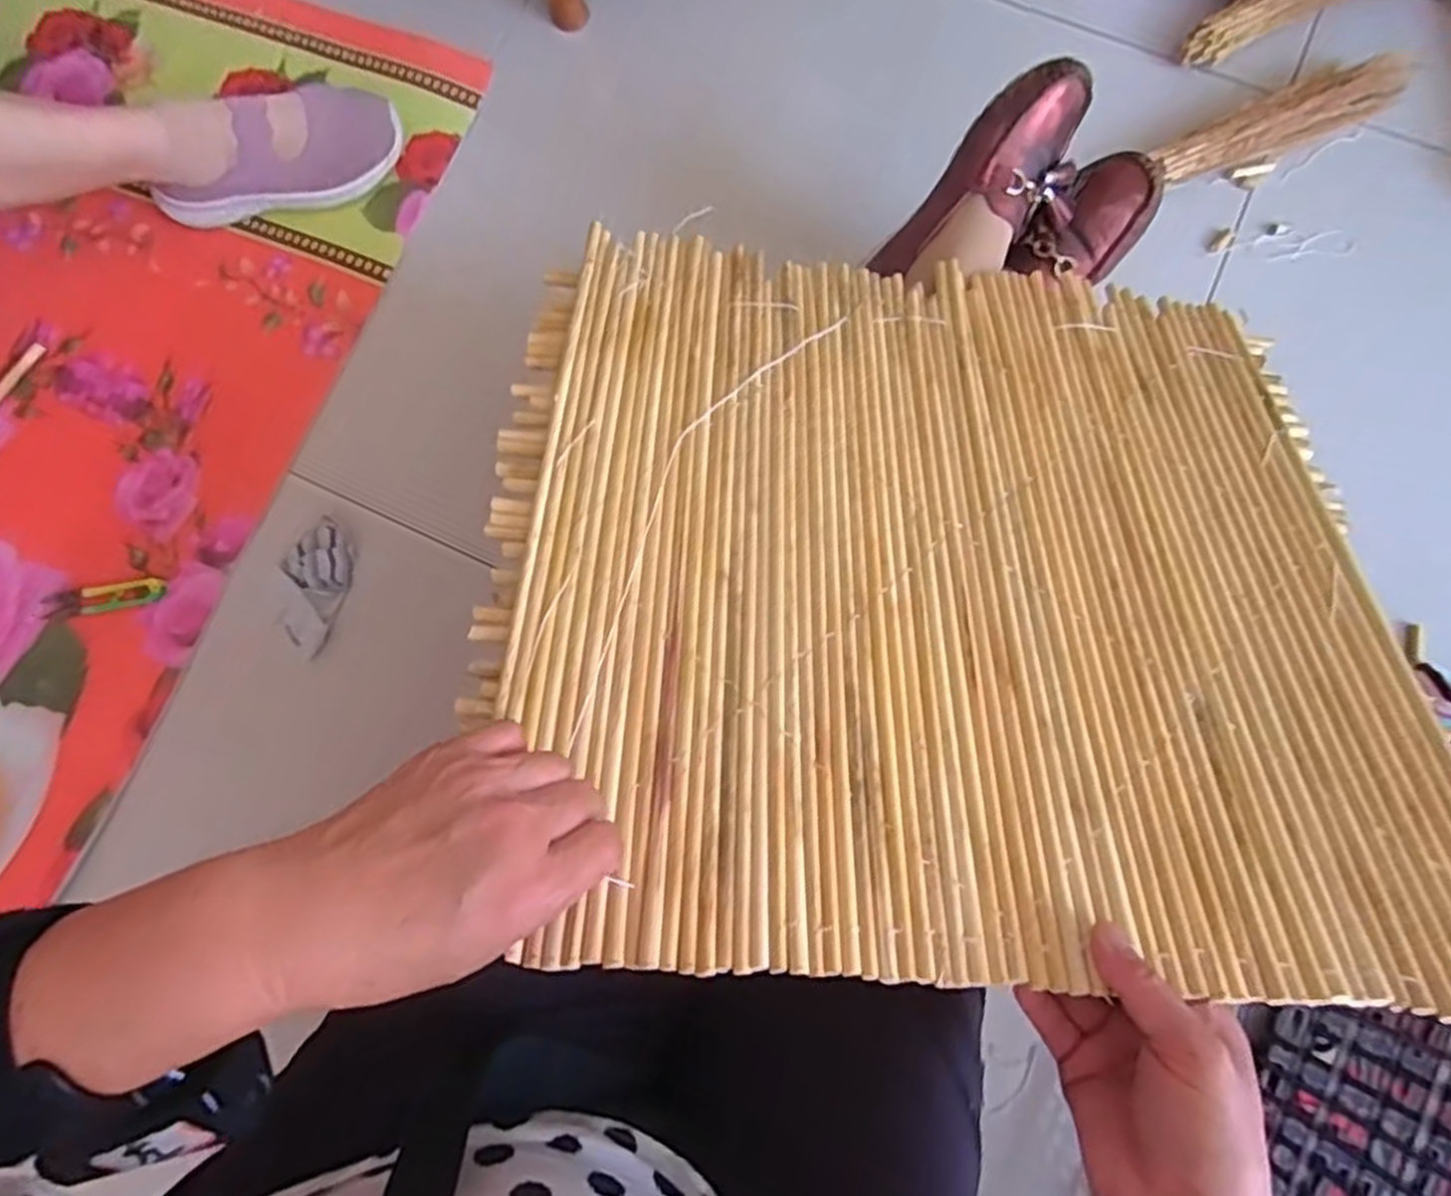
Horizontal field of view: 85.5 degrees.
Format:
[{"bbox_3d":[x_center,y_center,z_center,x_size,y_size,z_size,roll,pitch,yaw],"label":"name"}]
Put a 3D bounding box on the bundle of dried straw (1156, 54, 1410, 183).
[{"bbox_3d":[0.541,-0.473,0.781,0.276,0.040,0.051,-21,78,-3],"label":"bundle of dried straw"}]

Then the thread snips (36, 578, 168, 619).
[{"bbox_3d":[-0.589,0.000,0.736,0.123,0.008,0.027,-12,78,-1],"label":"thread snips"}]

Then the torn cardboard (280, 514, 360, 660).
[{"bbox_3d":[-0.393,-0.012,0.745,0.066,0.014,0.123,18,79,5],"label":"torn cardboard"}]

